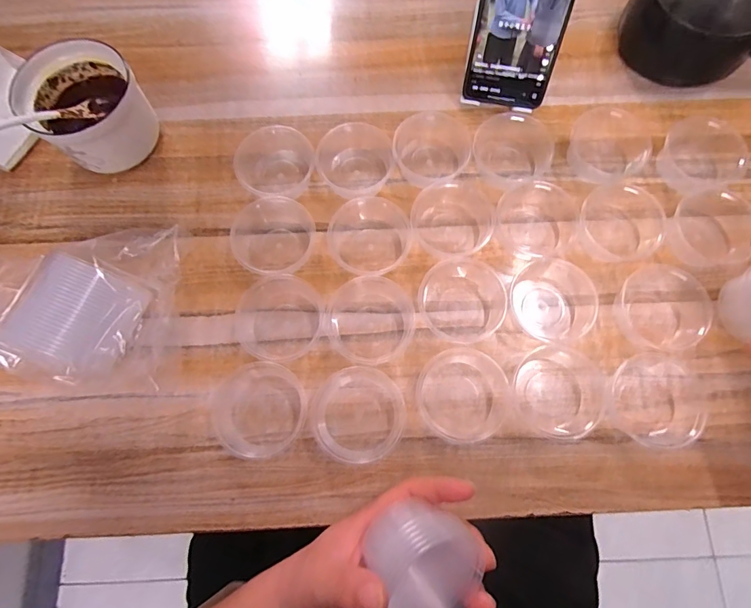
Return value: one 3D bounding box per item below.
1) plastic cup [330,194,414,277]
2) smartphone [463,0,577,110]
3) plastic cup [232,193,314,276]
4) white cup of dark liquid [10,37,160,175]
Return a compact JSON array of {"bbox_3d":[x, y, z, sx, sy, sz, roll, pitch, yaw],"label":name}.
[{"bbox_3d":[-0.005,-0.060,0.363,0.063,0.034,0.064,0,73,0],"label":"plastic cup"},{"bbox_3d":[0.129,-0.258,0.360,0.077,0.160,0.007,9,39,2],"label":"smartphone"},{"bbox_3d":[-0.088,-0.058,0.366,0.066,0.033,0.063,0,73,0],"label":"plastic cup"},{"bbox_3d":[-0.251,-0.171,0.375,0.089,0.073,0.089,0,73,0],"label":"white cup of dark liquid"}]

